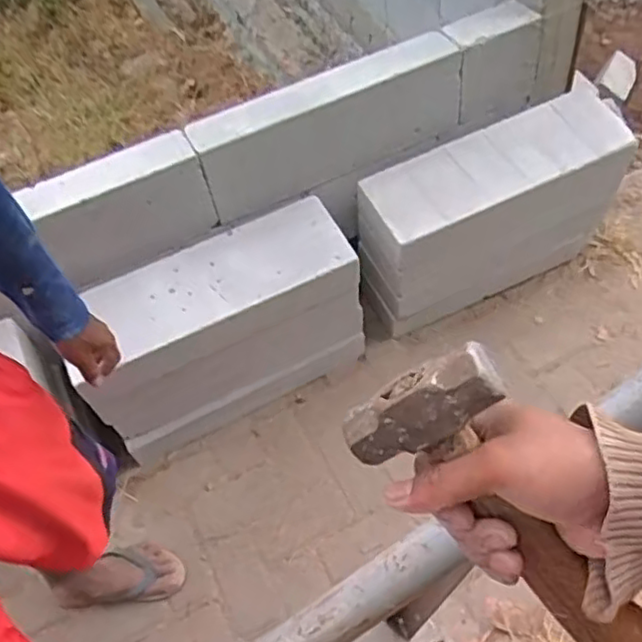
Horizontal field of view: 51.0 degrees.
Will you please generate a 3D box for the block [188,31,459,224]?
[{"bbox_3d":[0.029,-0.409,1.421,0.586,0.219,0.079,-23,54,-10],"label":"block"}]

